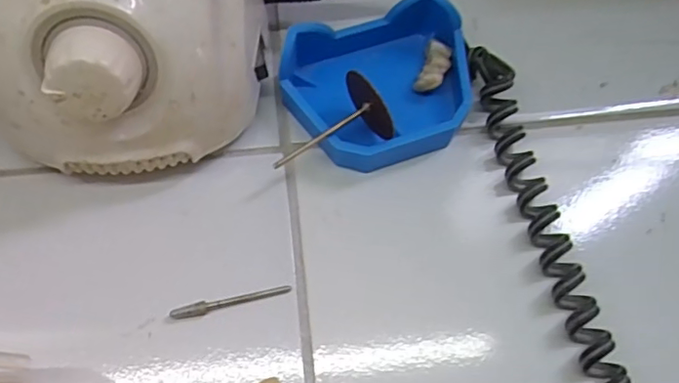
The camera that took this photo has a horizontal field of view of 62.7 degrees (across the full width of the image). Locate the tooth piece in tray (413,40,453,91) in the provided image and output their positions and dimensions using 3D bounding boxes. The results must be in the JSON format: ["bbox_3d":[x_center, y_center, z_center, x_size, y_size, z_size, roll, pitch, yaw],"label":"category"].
[{"bbox_3d":[0.041,-0.054,0.243,0.011,0.010,0.026,20,67,5],"label":"tooth piece in tray"}]

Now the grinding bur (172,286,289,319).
[{"bbox_3d":[-0.040,0.040,0.206,0.044,0.004,0.004,-14,68,-9],"label":"grinding bur"}]

